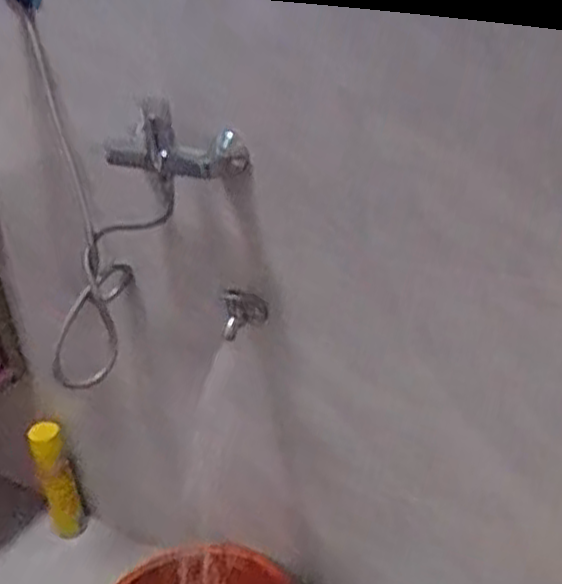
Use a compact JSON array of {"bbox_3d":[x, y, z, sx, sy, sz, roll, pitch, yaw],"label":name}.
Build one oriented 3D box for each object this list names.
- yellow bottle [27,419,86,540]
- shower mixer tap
[{"bbox_3d":[-0.480,0.399,1.661,0.074,0.276,0.061,-16,6,-16],"label":"yellow bottle"},{"bbox_3d":[-0.147,-0.215,1.073,0.081,0.106,0.223,-29,34,-36],"label":"shower mixer tap"}]

